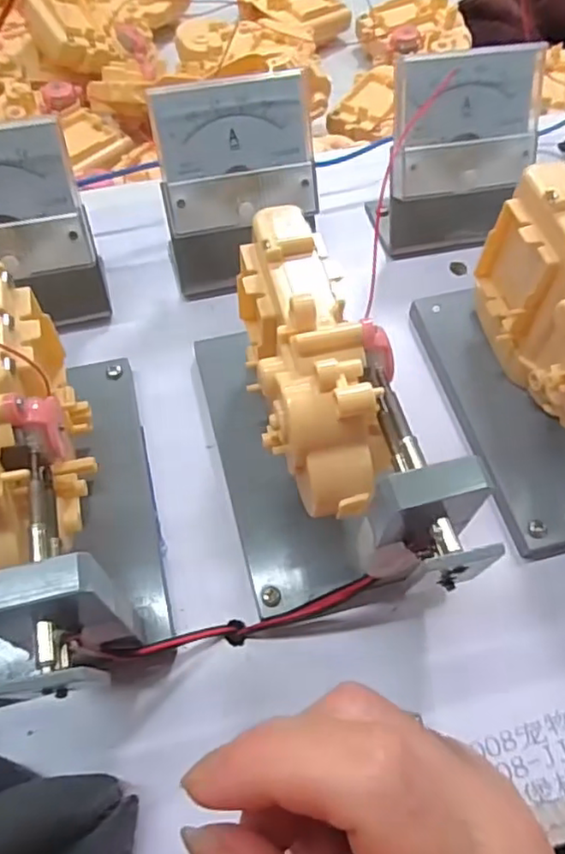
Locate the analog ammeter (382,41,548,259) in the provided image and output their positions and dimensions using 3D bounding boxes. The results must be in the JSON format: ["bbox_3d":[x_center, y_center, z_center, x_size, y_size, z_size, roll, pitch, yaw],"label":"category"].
[{"bbox_3d":[0.079,-0.119,0.282,0.068,0.075,0.044,-6,61,-4],"label":"analog ammeter"}]

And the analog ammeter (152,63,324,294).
[{"bbox_3d":[-0.019,-0.099,0.268,0.066,0.075,0.043,-14,62,-8],"label":"analog ammeter"}]

